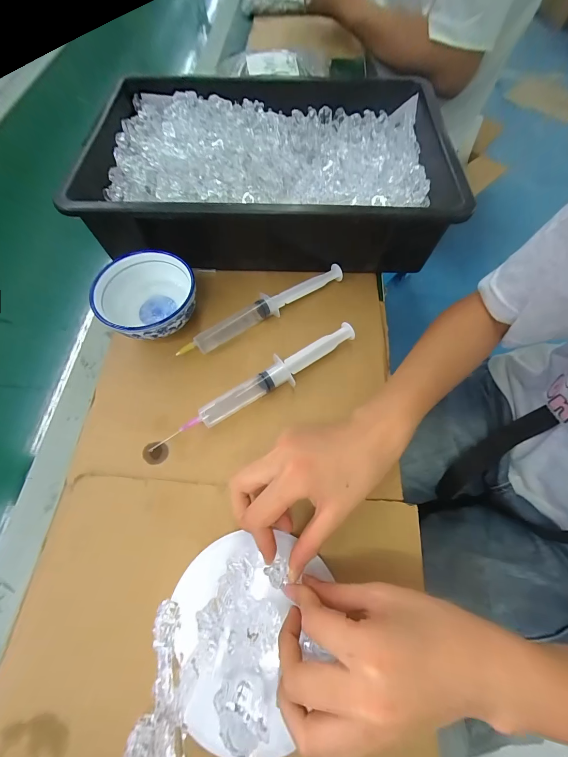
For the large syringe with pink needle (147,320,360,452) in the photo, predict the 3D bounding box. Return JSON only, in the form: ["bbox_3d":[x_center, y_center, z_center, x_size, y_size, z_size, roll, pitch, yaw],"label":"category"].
[{"bbox_3d":[-0.022,0.004,0.299,0.217,0.019,0.028,-27,68,-12],"label":"large syringe with pink needle"}]

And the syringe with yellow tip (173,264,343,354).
[{"bbox_3d":[-0.021,-0.079,0.340,0.206,0.021,0.023,-32,69,-14],"label":"syringe with yellow tip"}]

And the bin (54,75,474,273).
[{"bbox_3d":[-0.024,-0.270,0.395,0.392,0.093,0.291,3,65,1],"label":"bin"}]

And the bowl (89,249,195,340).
[{"bbox_3d":[-0.141,-0.081,0.324,0.097,0.055,0.104,0,65,0],"label":"bowl"}]

